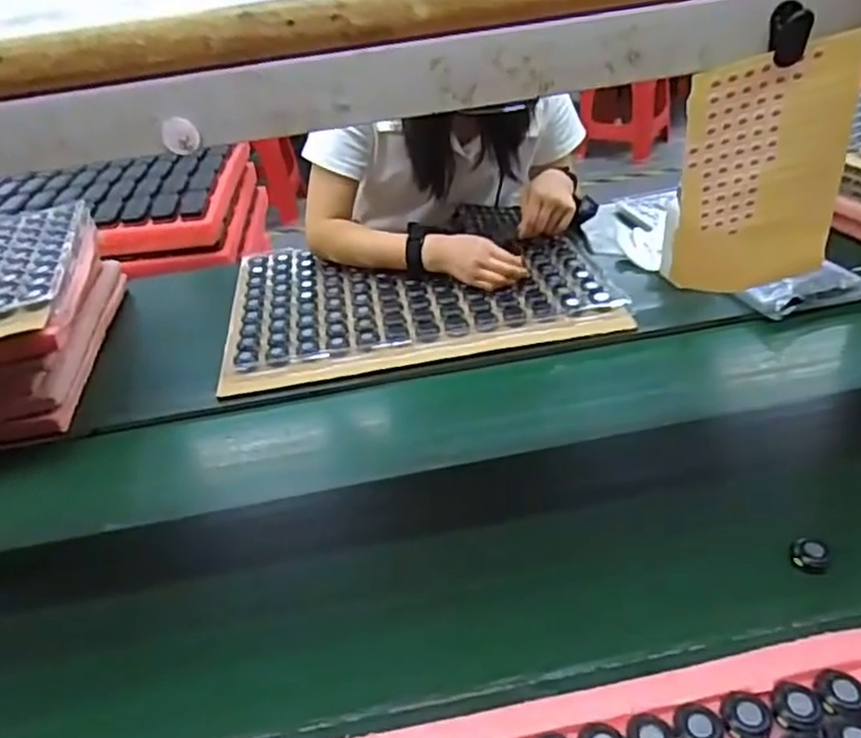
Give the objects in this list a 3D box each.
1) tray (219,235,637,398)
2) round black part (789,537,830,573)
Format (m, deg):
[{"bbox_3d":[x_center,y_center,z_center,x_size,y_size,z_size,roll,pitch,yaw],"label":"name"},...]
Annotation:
[{"bbox_3d":[-0.024,-0.113,0.999,0.499,0.034,0.360,-10,35,-3],"label":"tray"},{"bbox_3d":[0.304,0.150,0.572,0.028,0.015,0.025,1,36,12],"label":"round black part"}]

